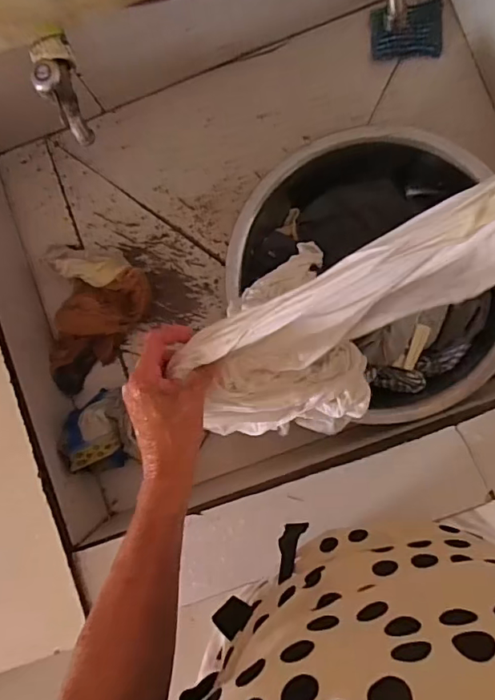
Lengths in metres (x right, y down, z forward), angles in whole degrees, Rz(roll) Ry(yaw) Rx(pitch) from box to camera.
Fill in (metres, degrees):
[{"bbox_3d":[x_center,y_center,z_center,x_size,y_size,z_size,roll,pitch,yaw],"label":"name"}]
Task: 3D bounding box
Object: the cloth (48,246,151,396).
[{"bbox_3d":[-0.205,-0.043,0.679,0.129,0.062,0.197,3,87,6],"label":"cloth"}]

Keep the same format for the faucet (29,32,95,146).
[{"bbox_3d":[-0.178,-0.254,0.473,0.032,0.066,0.095,-20,85,4],"label":"faucet"}]

